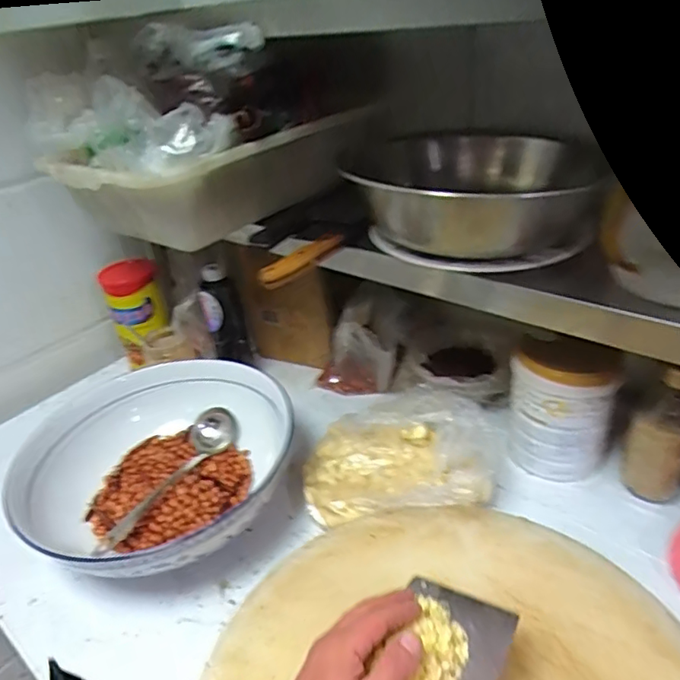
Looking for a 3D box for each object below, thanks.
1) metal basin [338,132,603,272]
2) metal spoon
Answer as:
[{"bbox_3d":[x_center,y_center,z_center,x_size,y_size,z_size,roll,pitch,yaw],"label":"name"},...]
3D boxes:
[{"bbox_3d":[0.153,-0.167,0.647,0.224,0.093,0.259,-14,32,-11],"label":"metal basin"},{"bbox_3d":[-0.232,0.176,0.740,0.071,0.038,0.232,16,38,32],"label":"metal spoon"}]

